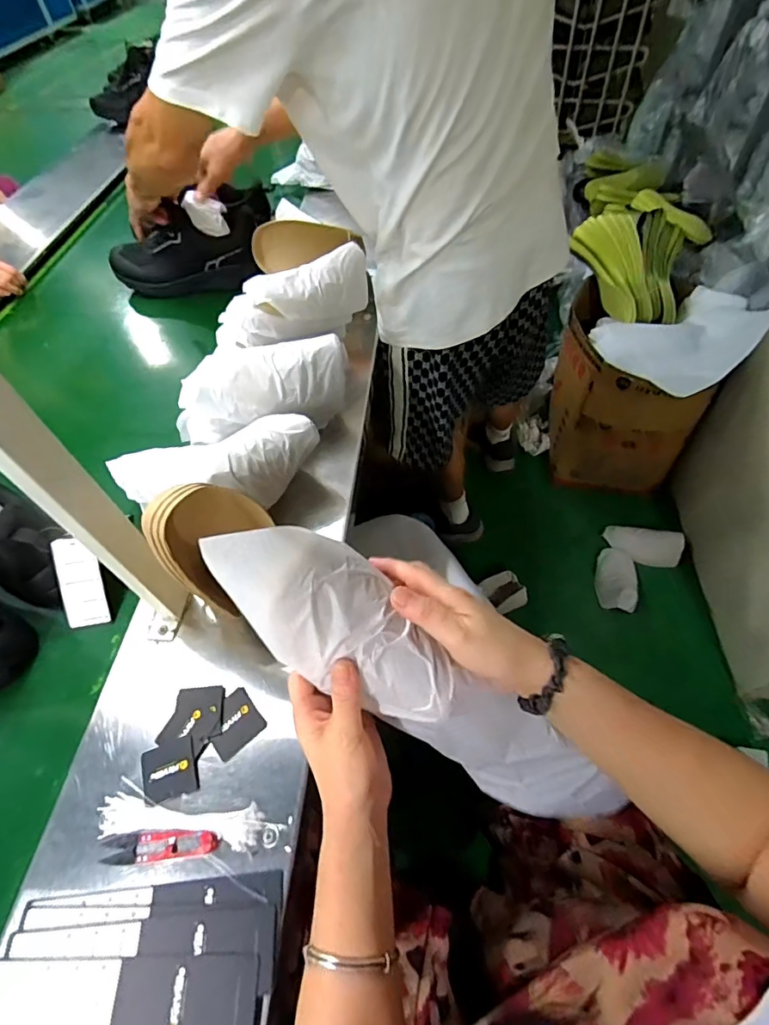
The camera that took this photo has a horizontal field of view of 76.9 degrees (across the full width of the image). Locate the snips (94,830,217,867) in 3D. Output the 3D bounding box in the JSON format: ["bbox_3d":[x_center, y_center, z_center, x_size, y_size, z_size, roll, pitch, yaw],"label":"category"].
[{"bbox_3d":[-0.201,0.299,0.433,0.104,0.009,0.024,-3,53,0],"label":"snips"}]

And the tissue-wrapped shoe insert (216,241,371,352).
[{"bbox_3d":[-0.132,-0.304,0.705,0.236,0.089,0.081,-21,56,-13],"label":"tissue-wrapped shoe insert"}]

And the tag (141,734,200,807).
[{"bbox_3d":[-0.207,0.249,0.468,0.050,0.006,0.050,-17,55,-10],"label":"tag"}]

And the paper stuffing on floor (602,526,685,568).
[{"bbox_3d":[0.734,0.093,1.383,0.195,0.085,0.086,17,56,14],"label":"paper stuffing on floor"}]

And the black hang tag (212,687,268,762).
[{"bbox_3d":[-0.152,0.213,0.490,0.051,0.004,0.049,-34,69,-22],"label":"black hang tag"}]

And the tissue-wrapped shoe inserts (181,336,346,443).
[{"bbox_3d":[-0.171,-0.166,0.672,0.241,0.104,0.089,-17,55,-10],"label":"tissue-wrapped shoe inserts"}]

